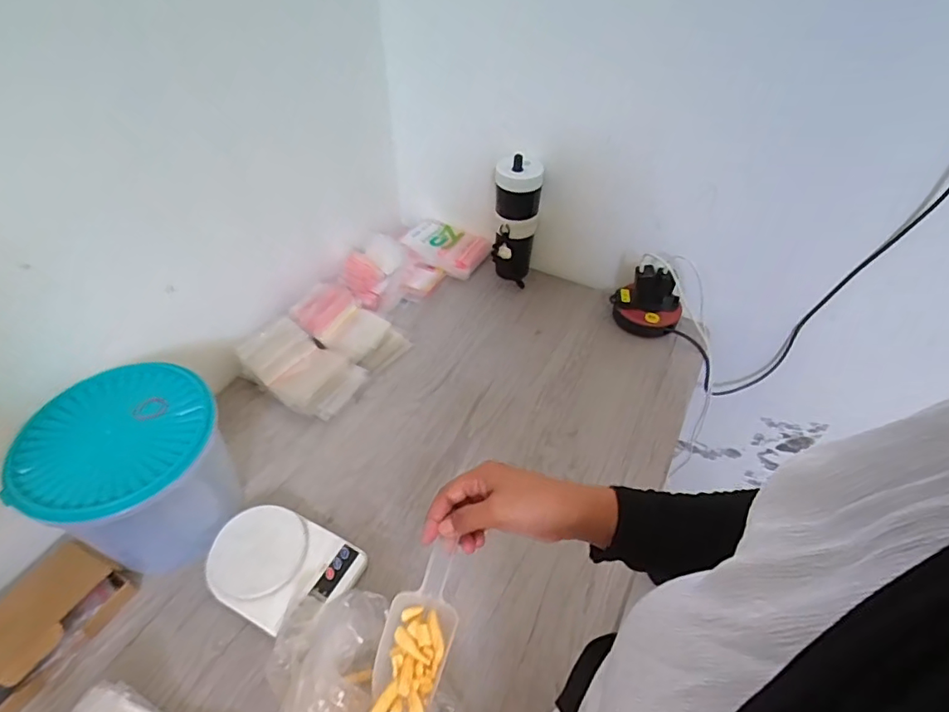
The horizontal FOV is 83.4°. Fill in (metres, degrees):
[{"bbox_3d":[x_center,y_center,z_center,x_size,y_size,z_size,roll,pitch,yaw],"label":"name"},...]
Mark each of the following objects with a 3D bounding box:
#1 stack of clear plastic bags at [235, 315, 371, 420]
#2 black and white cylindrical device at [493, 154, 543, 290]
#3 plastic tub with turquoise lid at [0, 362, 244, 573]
[{"bbox_3d":[-0.273,0.015,0.846,0.173,0.064,0.118,26,51,21],"label":"stack of clear plastic bags"},{"bbox_3d":[0.074,-0.243,0.976,0.078,0.225,0.075,11,47,9],"label":"black and white cylindrical device"},{"bbox_3d":[-0.407,0.150,0.658,0.184,0.196,0.192,1,46,-1],"label":"plastic tub with turquoise lid"}]

